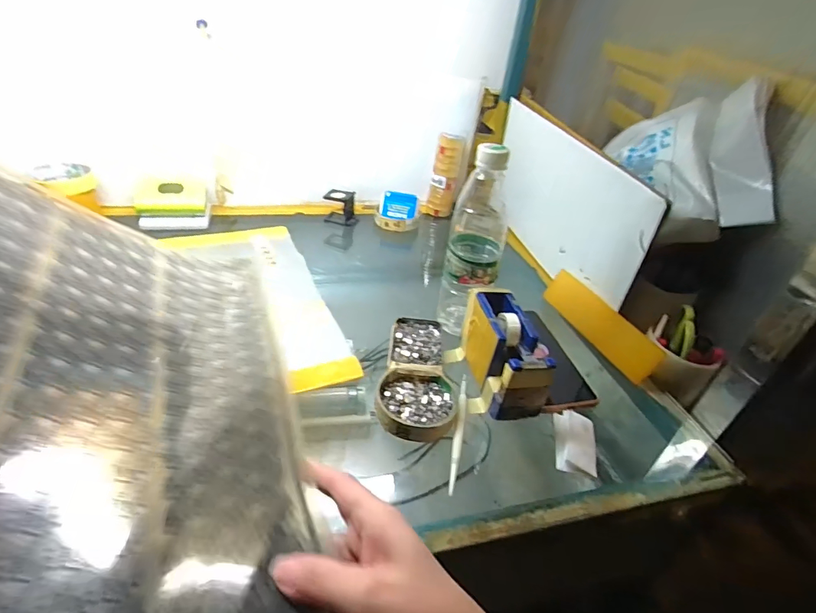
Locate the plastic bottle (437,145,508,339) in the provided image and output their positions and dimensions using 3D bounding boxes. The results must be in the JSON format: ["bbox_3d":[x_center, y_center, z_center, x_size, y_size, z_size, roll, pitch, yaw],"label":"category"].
[{"bbox_3d":[0.077,-0.069,0.507,0.063,0.219,0.069,11,36,6],"label":"plastic bottle"}]

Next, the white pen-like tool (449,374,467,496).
[{"bbox_3d":[0.050,0.117,0.425,0.008,0.012,0.138,11,36,6],"label":"white pen-like tool"}]

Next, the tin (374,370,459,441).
[{"bbox_3d":[0.009,0.096,0.437,0.079,0.018,0.081,5,35,-3],"label":"tin"}]

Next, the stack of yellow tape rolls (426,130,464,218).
[{"bbox_3d":[0.064,-0.235,0.805,0.052,0.140,0.045,8,35,2],"label":"stack of yellow tape rolls"}]

